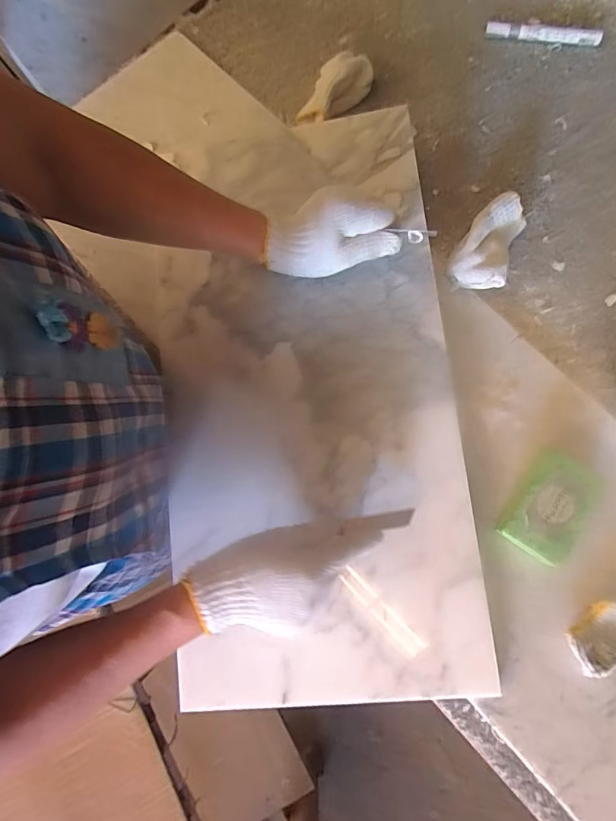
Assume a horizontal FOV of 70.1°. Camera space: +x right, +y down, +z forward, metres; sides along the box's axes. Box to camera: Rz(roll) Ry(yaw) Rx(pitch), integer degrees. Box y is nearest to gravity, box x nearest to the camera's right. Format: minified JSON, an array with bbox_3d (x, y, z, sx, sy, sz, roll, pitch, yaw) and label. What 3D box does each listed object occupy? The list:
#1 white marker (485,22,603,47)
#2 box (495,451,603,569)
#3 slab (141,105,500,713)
[{"bbox_3d":[0.304,-0.487,0.566,0.141,0.014,0.016,12,78,7],"label":"white marker"},{"bbox_3d":[0.231,0.091,0.420,0.062,0.025,0.099,36,82,11],"label":"box"},{"bbox_3d":[-0.010,-0.020,0.454,0.297,0.019,0.599,-8,81,7],"label":"slab"}]

